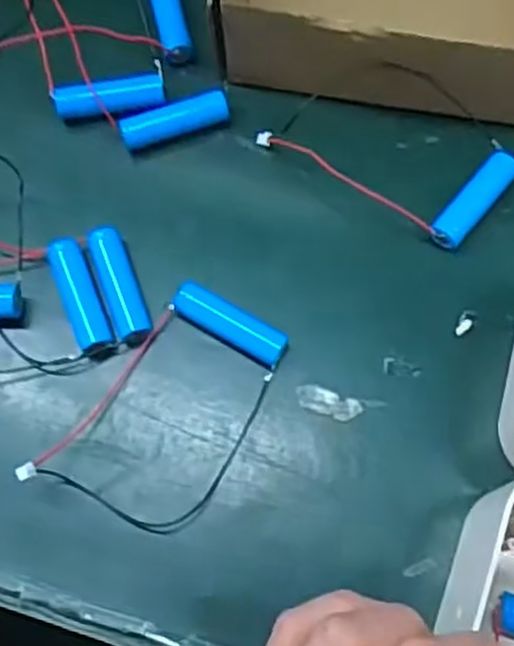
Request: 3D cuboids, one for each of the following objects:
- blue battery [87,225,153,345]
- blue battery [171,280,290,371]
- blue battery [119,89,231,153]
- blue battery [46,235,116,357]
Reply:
[{"bbox_3d":[-0.060,-0.016,0.340,0.014,0.013,0.054,-20,76,-7],"label":"blue battery"},{"bbox_3d":[-0.012,0.001,0.333,0.051,0.014,0.016,32,77,7],"label":"blue battery"},{"bbox_3d":[-0.038,-0.093,0.363,0.050,0.017,0.013,-16,76,-5],"label":"blue battery"},{"bbox_3d":[-0.076,-0.012,0.338,0.014,0.013,0.053,-21,76,-7],"label":"blue battery"}]

